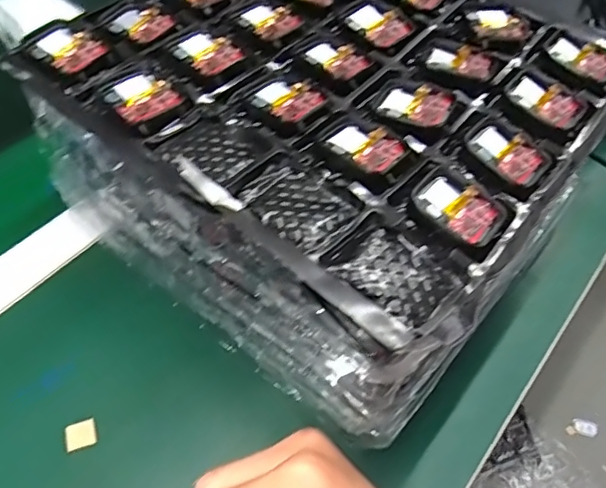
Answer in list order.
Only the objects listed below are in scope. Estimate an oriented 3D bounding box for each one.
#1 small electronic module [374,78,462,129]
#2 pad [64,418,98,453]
[{"bbox_3d":[0.063,-0.077,0.309,0.043,0.010,0.037,29,57,19],"label":"small electronic module"},{"bbox_3d":[-0.131,0.112,0.329,0.017,0.004,0.016,-16,55,-13],"label":"pad"}]

